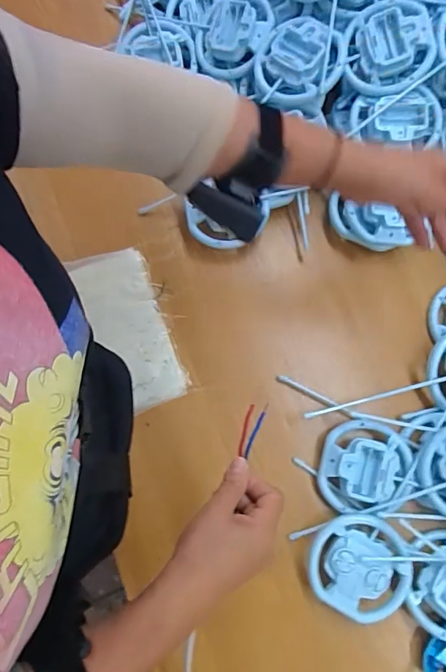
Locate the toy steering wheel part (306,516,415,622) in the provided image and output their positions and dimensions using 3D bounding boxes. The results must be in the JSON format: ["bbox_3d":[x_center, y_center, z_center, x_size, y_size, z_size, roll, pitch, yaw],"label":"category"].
[{"bbox_3d":[0.140,0.235,0.492,0.097,0.030,0.096,0,78,-2],"label":"toy steering wheel part"}]

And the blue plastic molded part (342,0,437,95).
[{"bbox_3d":[0.186,-0.330,0.548,0.101,0.040,0.101,-3,96,32],"label":"blue plastic molded part"}]

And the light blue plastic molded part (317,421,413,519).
[{"bbox_3d":[0.154,0.143,0.517,0.094,0.038,0.096,0,74,1],"label":"light blue plastic molded part"}]

